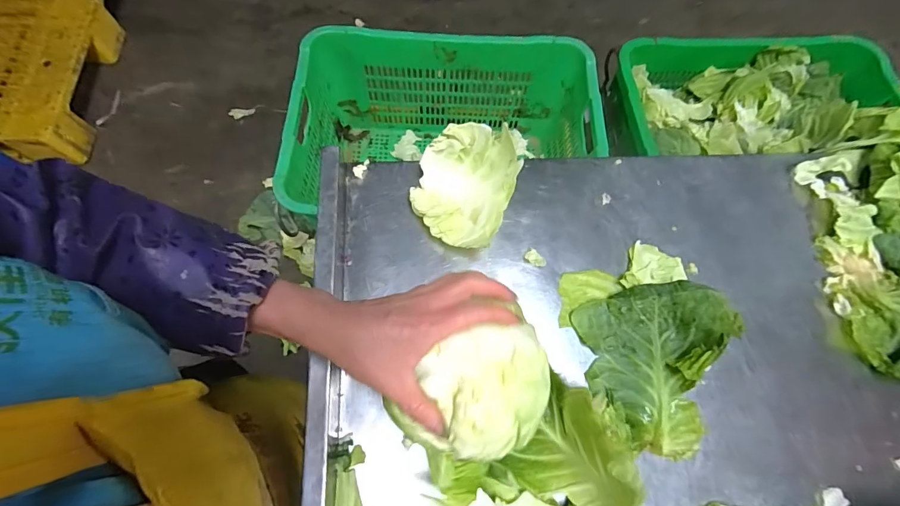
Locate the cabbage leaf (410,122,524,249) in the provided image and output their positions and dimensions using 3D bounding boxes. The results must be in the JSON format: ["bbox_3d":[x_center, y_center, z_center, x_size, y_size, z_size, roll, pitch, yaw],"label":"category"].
[{"bbox_3d":[0.015,-0.077,0.469,0.108,0.070,0.134,20,73,4],"label":"cabbage leaf"}]

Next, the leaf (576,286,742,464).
[{"bbox_3d":[0.222,0.116,0.418,0.144,0.060,0.165,-11,73,-5],"label":"leaf"}]

